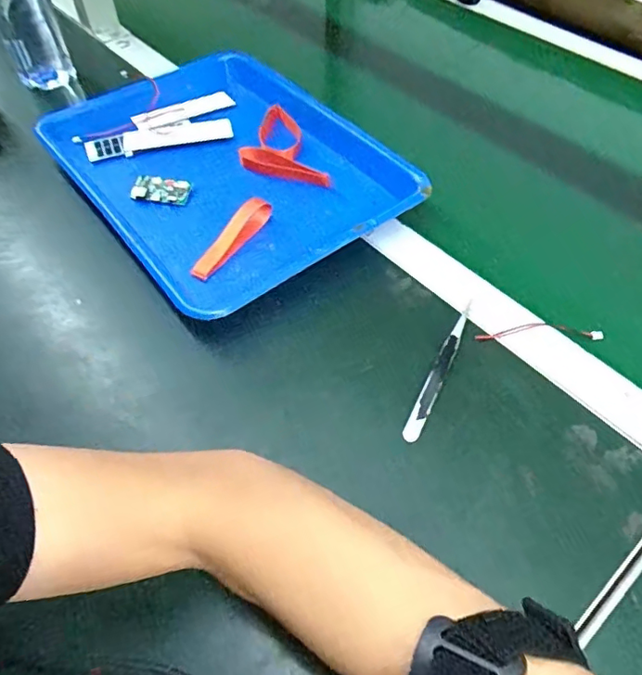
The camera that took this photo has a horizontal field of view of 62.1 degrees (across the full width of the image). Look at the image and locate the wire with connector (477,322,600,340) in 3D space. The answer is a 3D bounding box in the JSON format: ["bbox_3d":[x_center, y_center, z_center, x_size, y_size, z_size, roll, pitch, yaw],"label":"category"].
[{"bbox_3d":[0.168,-0.005,0.411,0.101,0.004,0.015,-3,54,-1],"label":"wire with connector"}]

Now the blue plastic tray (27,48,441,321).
[{"bbox_3d":[-0.091,-0.162,0.496,0.243,0.044,0.299,-34,60,-21],"label":"blue plastic tray"}]

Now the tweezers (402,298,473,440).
[{"bbox_3d":[0.087,0.022,0.384,0.012,0.008,0.122,22,57,17],"label":"tweezers"}]

